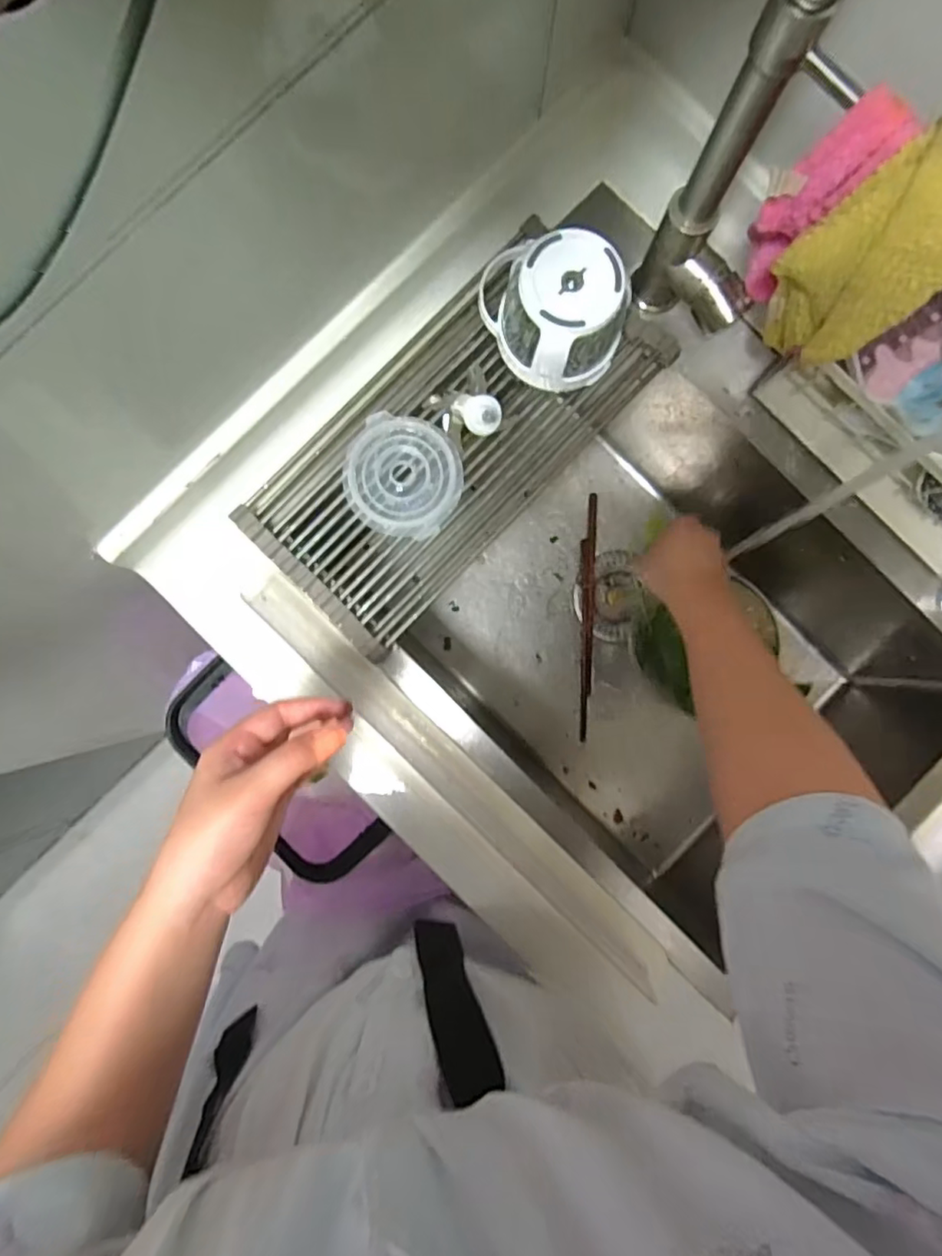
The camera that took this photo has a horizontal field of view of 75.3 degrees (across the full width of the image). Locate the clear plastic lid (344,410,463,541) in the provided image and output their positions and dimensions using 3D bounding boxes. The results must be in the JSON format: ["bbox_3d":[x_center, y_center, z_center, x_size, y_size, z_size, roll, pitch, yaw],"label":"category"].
[{"bbox_3d":[-0.056,-0.128,0.521,0.096,0.017,0.097,0,88,-1],"label":"clear plastic lid"}]

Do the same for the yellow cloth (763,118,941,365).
[{"bbox_3d":[0.238,-0.218,0.366,0.062,0.157,0.078,-38,89,-2],"label":"yellow cloth"}]

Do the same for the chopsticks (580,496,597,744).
[{"bbox_3d":[0.143,-0.013,0.742,0.018,0.007,0.293,2,88,-1],"label":"chopsticks"}]

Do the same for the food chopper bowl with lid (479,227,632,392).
[{"bbox_3d":[0.067,-0.255,0.488,0.089,0.088,0.113,-31,89,-2],"label":"food chopper bowl with lid"}]

